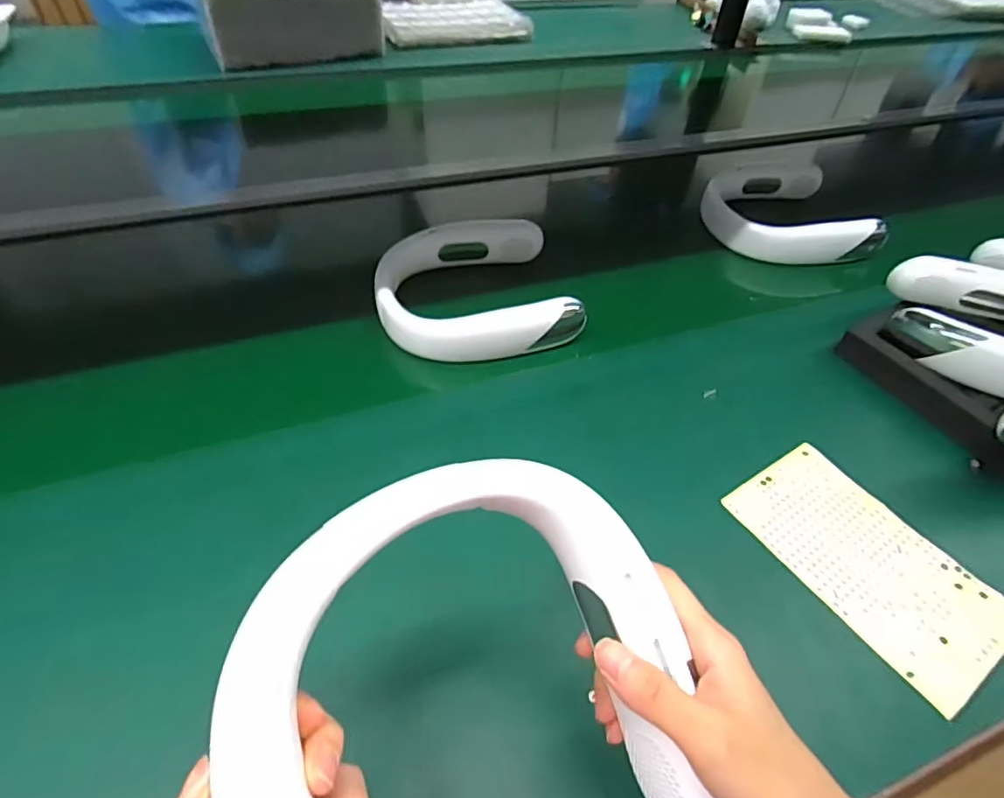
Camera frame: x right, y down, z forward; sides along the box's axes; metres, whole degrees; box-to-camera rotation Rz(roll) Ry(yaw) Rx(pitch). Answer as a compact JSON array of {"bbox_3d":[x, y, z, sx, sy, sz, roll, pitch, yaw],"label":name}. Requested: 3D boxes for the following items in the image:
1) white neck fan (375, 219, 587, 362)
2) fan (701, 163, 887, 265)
[{"bbox_3d":[-0.033,-0.118,0.590,0.200,0.044,0.192,-12,52,-13],"label":"white neck fan"},{"bbox_3d":[0.376,-0.255,0.740,0.201,0.057,0.201,-2,50,-6],"label":"fan"}]

